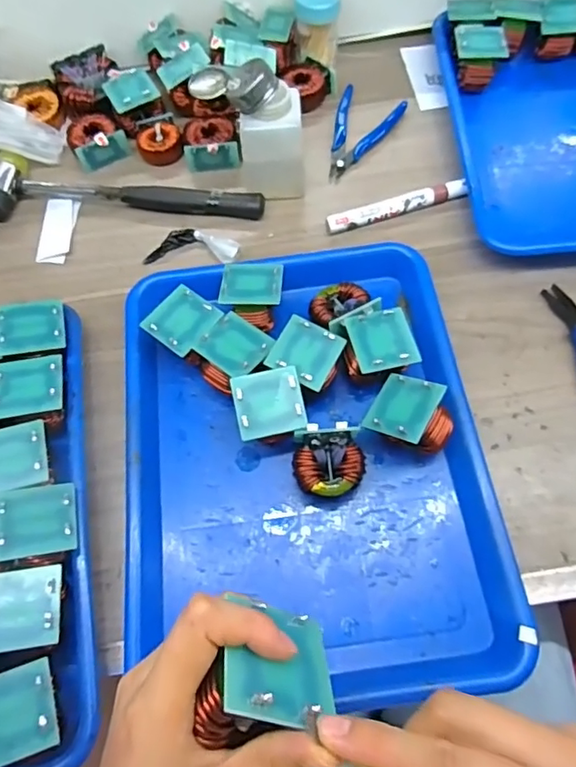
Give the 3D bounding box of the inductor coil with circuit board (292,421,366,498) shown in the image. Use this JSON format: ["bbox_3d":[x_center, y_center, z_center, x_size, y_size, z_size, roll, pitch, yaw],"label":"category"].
[{"bbox_3d":[0.028,0.057,0.373,0.047,0.043,0.045,-6,65,0],"label":"inductor coil with circuit board"}]

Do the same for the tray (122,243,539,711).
[{"bbox_3d":[0.009,0.046,0.379,0.244,0.053,0.315,-7,65,0],"label":"tray"}]

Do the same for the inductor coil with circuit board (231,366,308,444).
[{"bbox_3d":[-0.012,0.021,0.386,0.046,0.045,0.044,-10,65,-2],"label":"inductor coil with circuit board"}]

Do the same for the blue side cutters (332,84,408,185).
[{"bbox_3d":[0.064,-0.250,0.536,0.061,0.014,0.117,27,69,14],"label":"blue side cutters"}]

